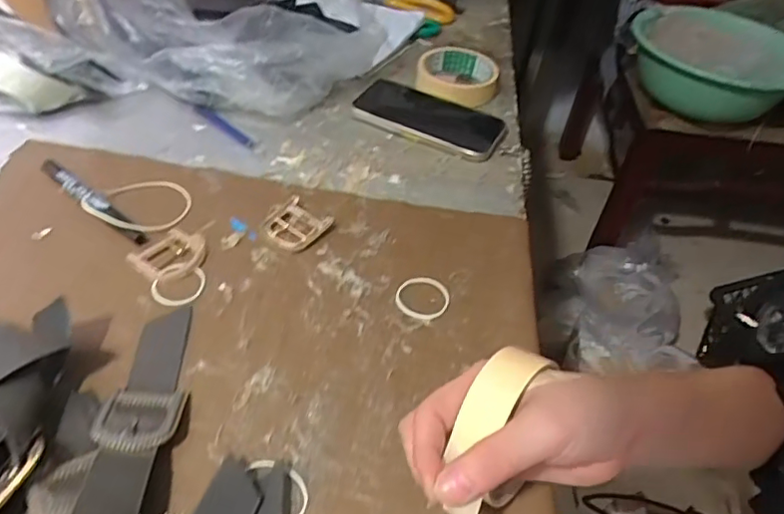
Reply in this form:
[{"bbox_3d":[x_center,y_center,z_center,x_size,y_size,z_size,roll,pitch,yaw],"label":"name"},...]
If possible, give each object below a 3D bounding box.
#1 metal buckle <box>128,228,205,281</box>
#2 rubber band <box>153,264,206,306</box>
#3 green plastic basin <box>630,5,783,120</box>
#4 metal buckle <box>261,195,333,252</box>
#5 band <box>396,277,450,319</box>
[{"bbox_3d":[-0.173,-0.003,0.460,0.046,0.005,0.055,34,52,25],"label":"metal buckle"},{"bbox_3d":[-0.162,0.021,0.441,0.040,0.004,0.037,3,46,-3],"label":"rubber band"},{"bbox_3d":[0.592,-0.375,1.089,0.291,0.107,0.326,14,46,7],"label":"green plastic basin"},{"bbox_3d":[-0.081,-0.029,0.491,0.050,0.009,0.048,33,51,23],"label":"metal buckle"},{"bbox_3d":[0.024,0.030,0.449,0.040,0.004,0.041,8,46,2],"label":"band"}]

